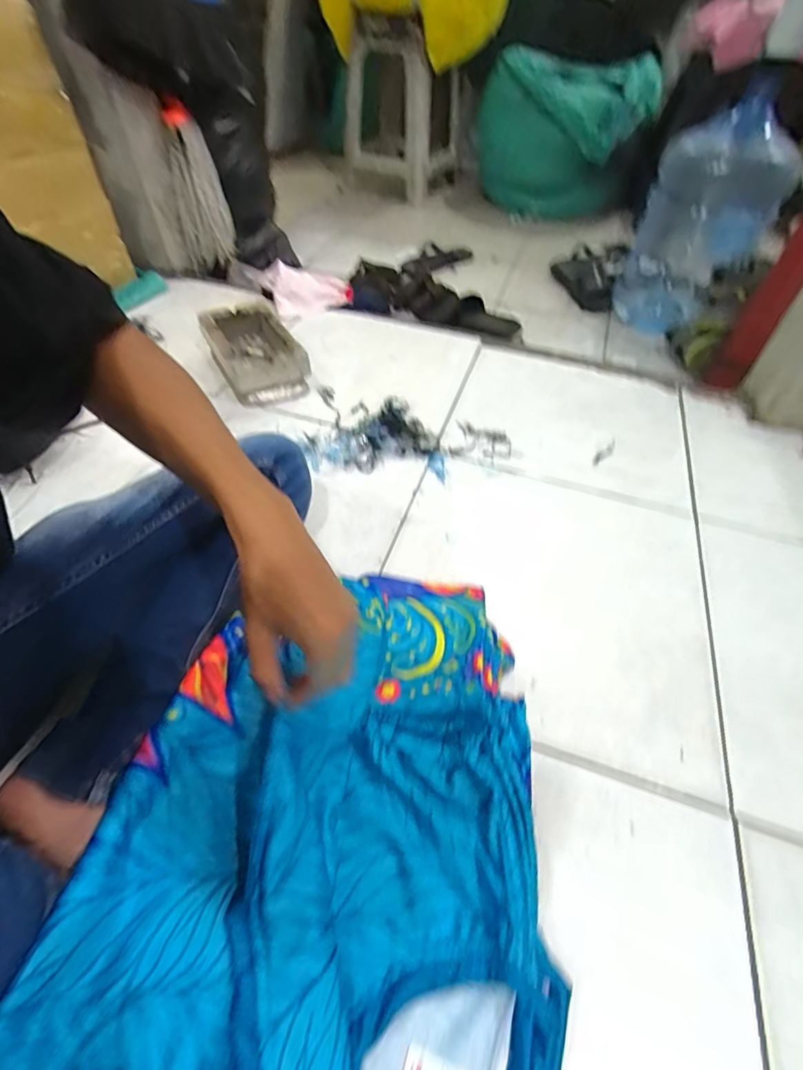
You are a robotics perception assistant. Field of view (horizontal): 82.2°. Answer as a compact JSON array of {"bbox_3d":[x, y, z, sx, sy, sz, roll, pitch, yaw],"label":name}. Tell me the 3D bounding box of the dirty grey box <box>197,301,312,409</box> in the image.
[{"bbox_3d":[-0.263,-0.321,0.819,0.127,0.081,0.214,-25,56,-21],"label":"dirty grey box"}]

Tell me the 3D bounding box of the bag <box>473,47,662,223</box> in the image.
[{"bbox_3d":[0.471,-1.211,1.433,0.473,0.385,0.236,10,51,5],"label":"bag"}]

